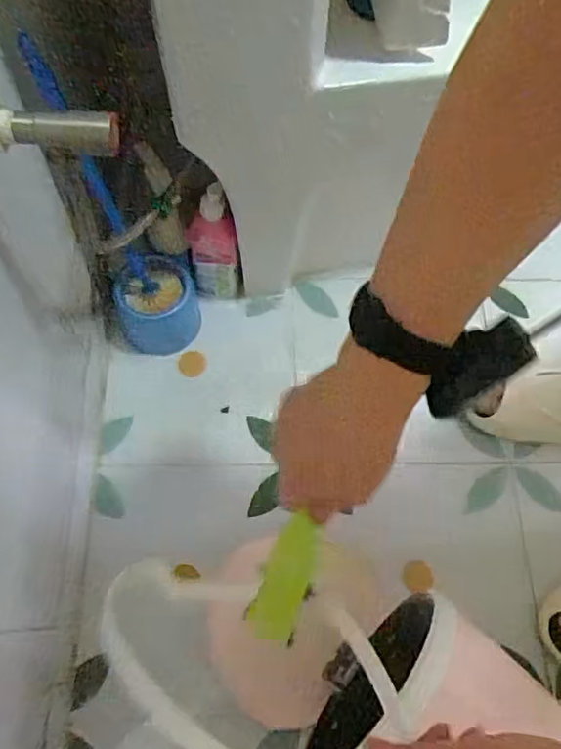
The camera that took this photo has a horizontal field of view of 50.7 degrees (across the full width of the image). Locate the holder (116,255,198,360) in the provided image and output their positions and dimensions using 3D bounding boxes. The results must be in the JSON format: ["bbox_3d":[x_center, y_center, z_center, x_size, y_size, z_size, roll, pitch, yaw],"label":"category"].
[{"bbox_3d":[-0.168,-0.096,0.827,0.105,0.093,0.108,1,67,-3],"label":"holder"}]

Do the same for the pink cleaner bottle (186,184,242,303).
[{"bbox_3d":[-0.089,-0.170,0.821,0.065,0.205,0.041,-13,69,-8],"label":"pink cleaner bottle"}]

